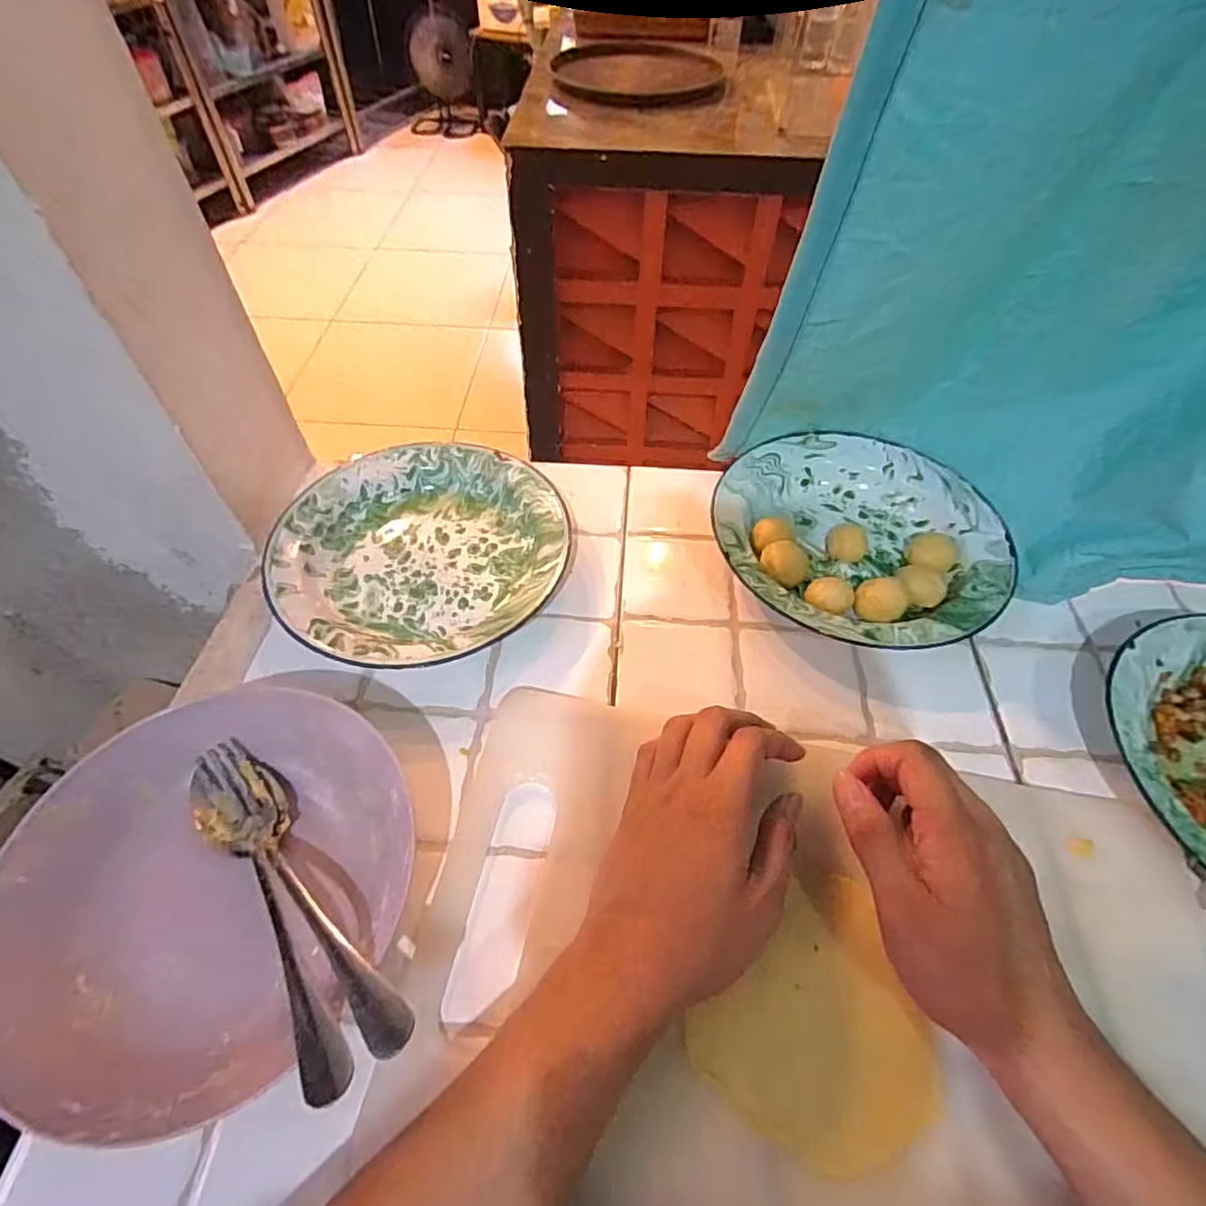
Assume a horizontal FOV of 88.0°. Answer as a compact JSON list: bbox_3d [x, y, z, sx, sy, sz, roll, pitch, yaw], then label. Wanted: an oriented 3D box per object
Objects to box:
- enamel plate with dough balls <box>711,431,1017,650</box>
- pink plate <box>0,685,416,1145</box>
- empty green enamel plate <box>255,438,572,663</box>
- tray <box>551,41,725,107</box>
[{"bbox_3d":[0.192,-0.049,0.477,0.198,0.034,0.208,-1,53,1],"label":"enamel plate with dough balls"},{"bbox_3d":[-0.197,0.139,0.323,0.188,0.050,0.193,-1,53,1],"label":"pink plate"},{"bbox_3d":[-0.131,-0.038,0.467,0.204,0.039,0.201,-1,53,1],"label":"empty green enamel plate"},{"bbox_3d":[0.068,-1.044,1.219,0.326,0.032,0.294,6,53,6],"label":"tray"}]

